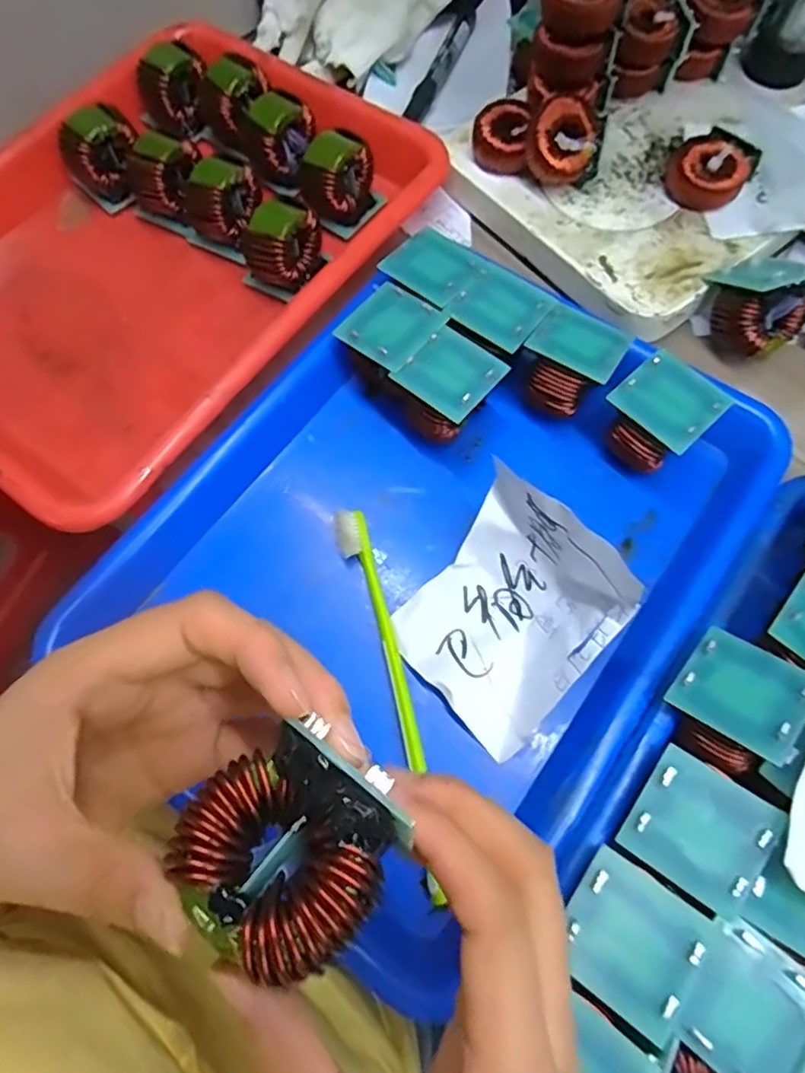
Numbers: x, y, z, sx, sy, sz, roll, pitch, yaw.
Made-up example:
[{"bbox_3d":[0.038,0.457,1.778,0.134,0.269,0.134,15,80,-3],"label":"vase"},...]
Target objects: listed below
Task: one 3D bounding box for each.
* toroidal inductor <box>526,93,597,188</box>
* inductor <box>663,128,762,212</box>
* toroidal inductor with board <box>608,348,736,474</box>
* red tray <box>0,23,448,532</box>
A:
[{"bbox_3d":[0.094,-0.237,0.365,0.038,0.020,0.043,10,106,-17],"label":"toroidal inductor"},{"bbox_3d":[0.187,-0.223,0.372,0.044,0.025,0.039,39,75,15],"label":"inductor"},{"bbox_3d":[0.135,-0.062,0.324,0.047,0.040,0.047,-41,73,-13],"label":"toroidal inductor with board"},{"bbox_3d":[-0.159,-0.184,0.383,0.243,0.054,0.325,34,74,14],"label":"red tray"}]

